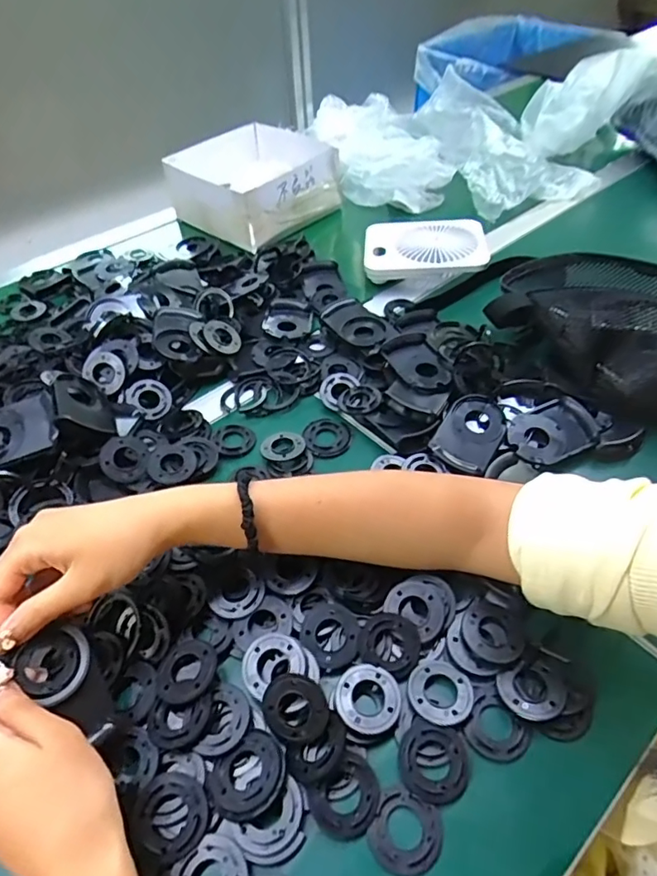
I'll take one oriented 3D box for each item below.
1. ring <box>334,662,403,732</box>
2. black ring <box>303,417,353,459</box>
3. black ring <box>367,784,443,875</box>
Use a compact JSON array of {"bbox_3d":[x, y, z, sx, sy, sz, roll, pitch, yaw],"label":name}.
[{"bbox_3d":[0.027,0.178,0.359,0.043,0.006,0.044,-2,47,2],"label":"ring"},{"bbox_3d":[-0.001,-0.001,0.537,0.049,0.011,0.052,-2,47,2],"label":"black ring"},{"bbox_3d":[0.047,0.238,0.315,0.041,0.005,0.041,-2,47,2],"label":"black ring"}]

